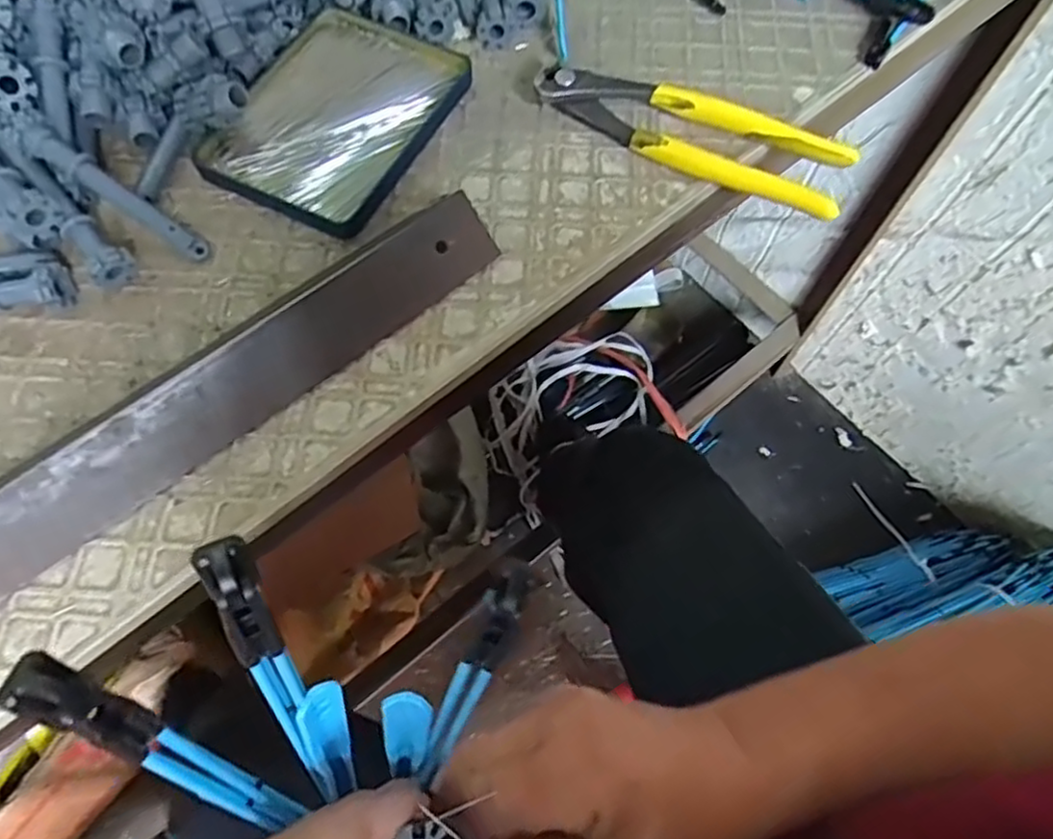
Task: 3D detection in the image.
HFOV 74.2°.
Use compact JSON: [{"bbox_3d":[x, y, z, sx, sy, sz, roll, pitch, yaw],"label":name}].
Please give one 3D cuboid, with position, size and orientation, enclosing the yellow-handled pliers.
[{"bbox_3d":[0.084,-0.147,0.357,0.159,0.027,0.045,28,69,10],"label":"yellow-handled pliers"}]

